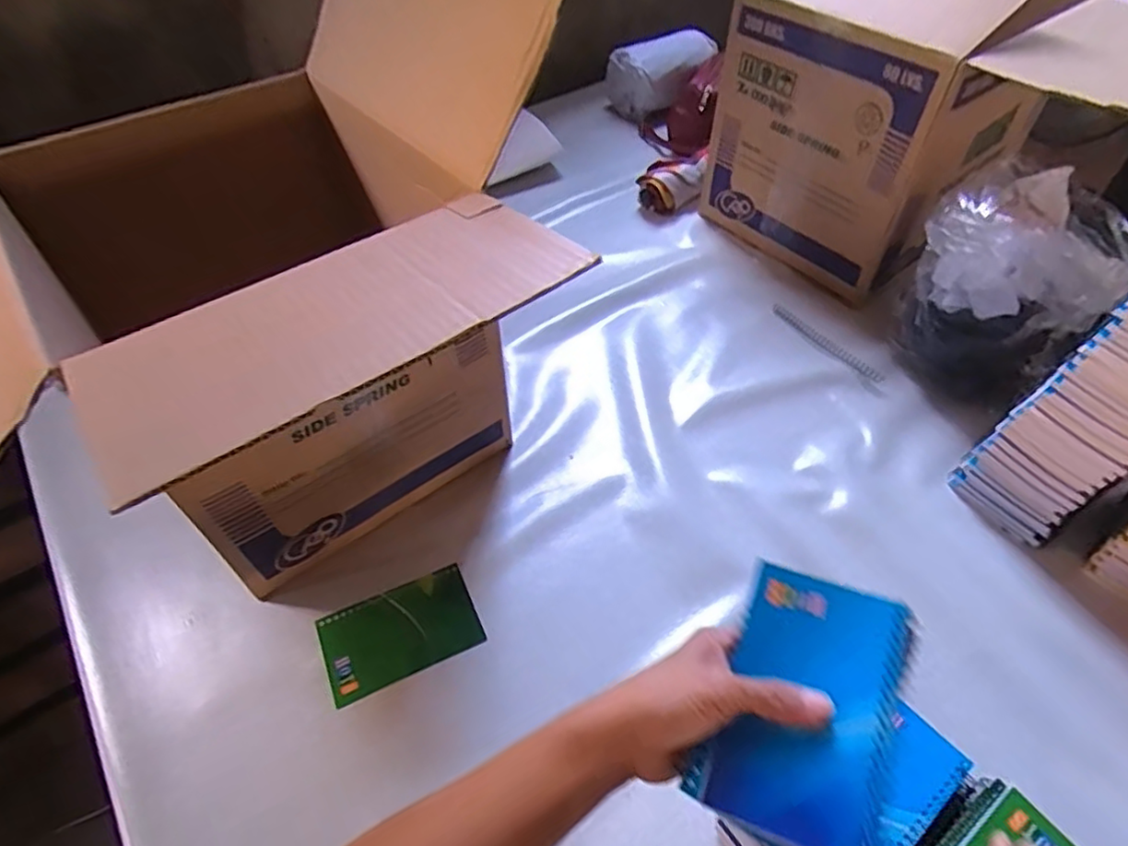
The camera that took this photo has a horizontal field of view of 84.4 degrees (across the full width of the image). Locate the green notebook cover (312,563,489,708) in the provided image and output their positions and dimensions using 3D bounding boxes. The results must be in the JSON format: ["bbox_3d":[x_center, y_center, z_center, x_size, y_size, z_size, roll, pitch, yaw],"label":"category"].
[{"bbox_3d":[-0.142,0.180,0.538,0.129,0.013,0.079,-22,53,-14],"label":"green notebook cover"}]

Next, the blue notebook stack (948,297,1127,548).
[{"bbox_3d":[0.474,-0.016,0.531,0.149,0.245,0.095,-26,54,-17],"label":"blue notebook stack"}]

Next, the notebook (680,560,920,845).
[{"bbox_3d":[0.128,0.148,0.325,0.085,0.013,0.132,16,67,28],"label":"notebook"}]

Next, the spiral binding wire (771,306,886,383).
[{"bbox_3d":[0.323,-0.099,0.767,0.018,0.006,0.164,-29,55,-19],"label":"spiral binding wire"}]

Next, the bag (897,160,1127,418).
[{"bbox_3d":[0.462,-0.149,0.670,0.164,0.198,0.173,29,58,24],"label":"bag"}]

